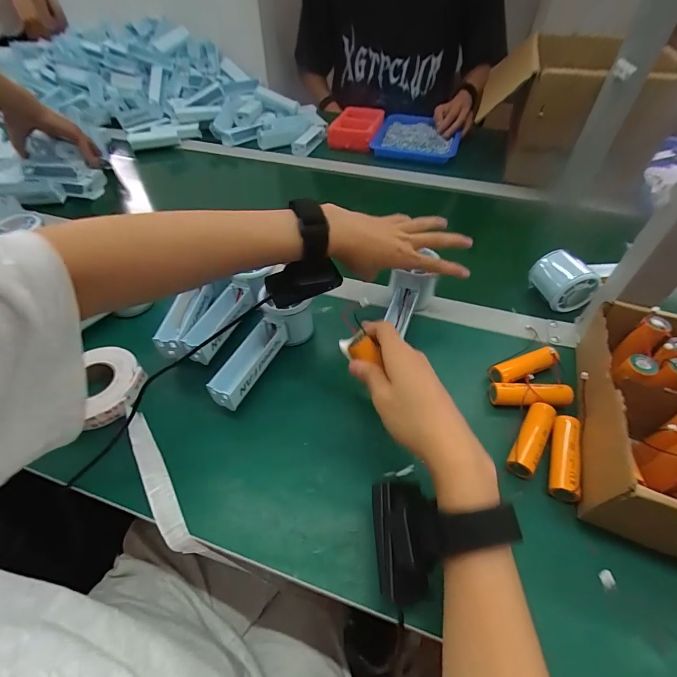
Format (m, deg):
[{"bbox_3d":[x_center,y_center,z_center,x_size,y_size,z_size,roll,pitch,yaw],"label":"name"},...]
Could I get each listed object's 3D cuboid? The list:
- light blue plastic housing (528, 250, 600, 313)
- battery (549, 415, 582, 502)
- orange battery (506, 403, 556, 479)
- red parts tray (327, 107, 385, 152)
[{"bbox_3d":[0.274,-0.075,0.437,0.057,0.063,0.057,-8,49,-7],"label":"light blue plastic housing"},{"bbox_3d":[0.195,0.102,0.309,0.020,0.025,0.071,18,51,15],"label":"battery"},{"bbox_3d":[0.174,0.091,0.321,0.023,0.020,0.072,28,54,22],"label":"orange battery"},{"bbox_3d":[0.042,-0.474,0.804,0.103,0.051,0.155,12,50,10],"label":"red parts tray"}]

